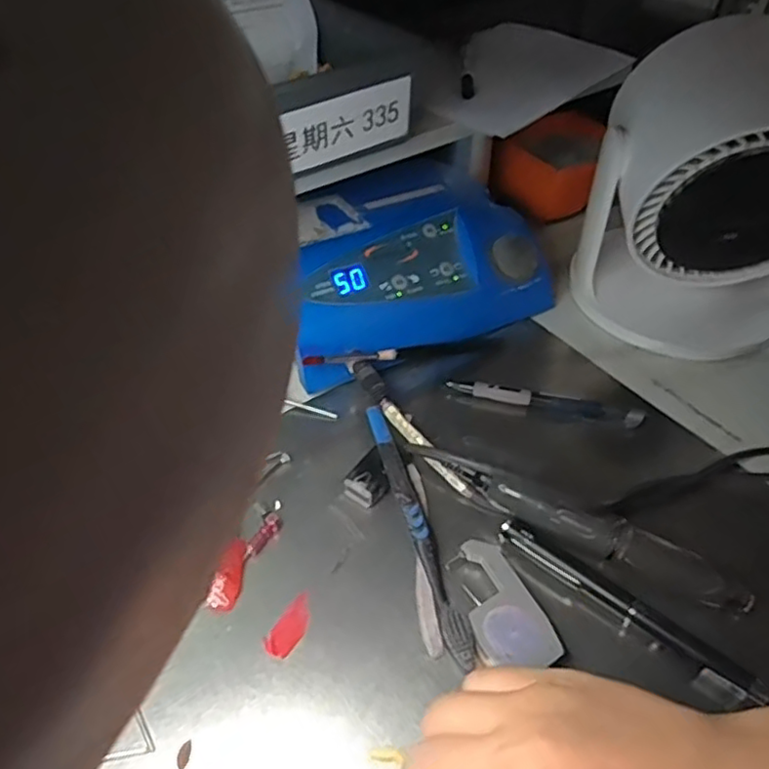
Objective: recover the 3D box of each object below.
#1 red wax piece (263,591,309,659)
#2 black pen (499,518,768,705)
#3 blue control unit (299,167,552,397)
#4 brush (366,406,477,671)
[{"bbox_3d":[-0.049,0.127,0.346,0.016,0.004,0.036,24,50,23],"label":"red wax piece"},{"bbox_3d":[0.126,0.115,0.344,0.145,0.006,0.012,30,53,27],"label":"black pen"},{"bbox_3d":[0.008,-0.097,0.516,0.219,0.073,0.154,-24,49,-21],"label":"blue control unit"},{"bbox_3d":[0.018,0.081,0.377,0.014,0.020,0.164,-12,46,-12],"label":"brush"}]

